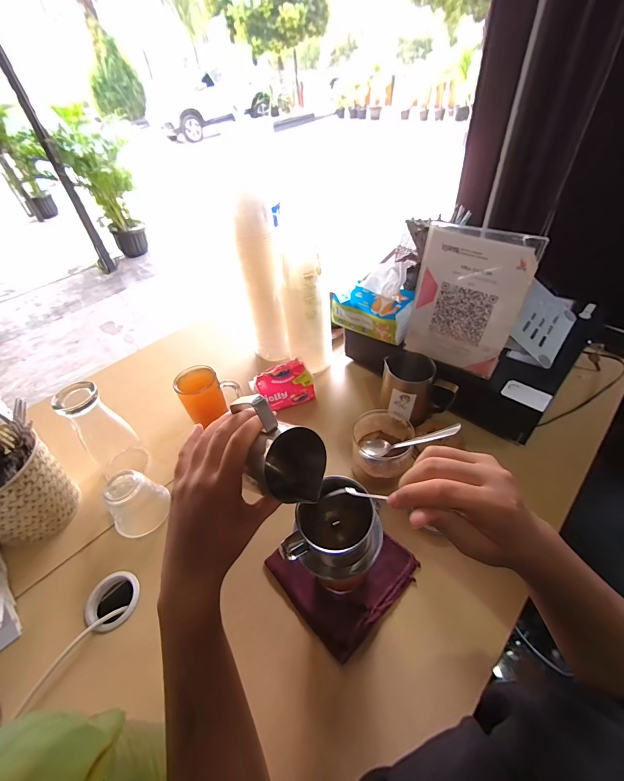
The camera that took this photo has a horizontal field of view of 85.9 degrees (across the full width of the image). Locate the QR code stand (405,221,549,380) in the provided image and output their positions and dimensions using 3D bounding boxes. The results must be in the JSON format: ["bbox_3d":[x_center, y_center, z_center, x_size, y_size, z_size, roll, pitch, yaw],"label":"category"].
[{"bbox_3d":[0.229,-0.132,0.508,0.149,0.200,0.053,23,52,26],"label":"QR code stand"}]

